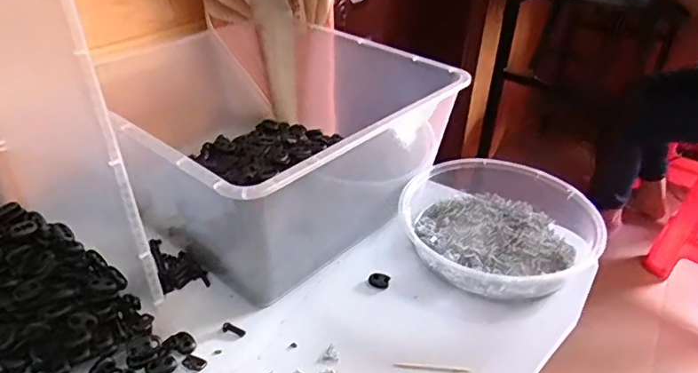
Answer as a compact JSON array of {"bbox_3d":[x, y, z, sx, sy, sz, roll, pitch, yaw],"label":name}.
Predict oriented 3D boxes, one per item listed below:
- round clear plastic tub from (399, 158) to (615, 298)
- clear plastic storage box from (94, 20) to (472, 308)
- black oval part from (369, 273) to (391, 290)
[{"bbox_3d":[0.139,0.033,0.526,0.177,0.052,0.181,3,32,-2],"label":"round clear plastic tub"},{"bbox_3d":[-0.086,-0.075,0.595,0.327,0.146,0.293,30,41,35],"label":"clear plastic storage box"},{"bbox_3d":[0.027,0.084,0.482,0.019,0.004,0.017,10,33,9],"label":"black oval part"}]

